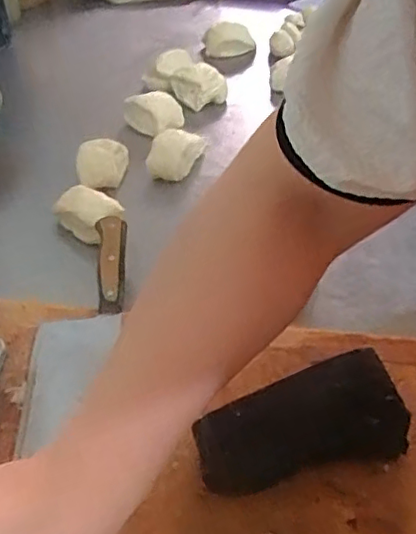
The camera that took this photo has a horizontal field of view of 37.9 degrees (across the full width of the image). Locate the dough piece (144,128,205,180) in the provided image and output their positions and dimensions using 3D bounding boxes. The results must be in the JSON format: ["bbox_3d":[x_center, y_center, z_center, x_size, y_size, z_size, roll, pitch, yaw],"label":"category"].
[{"bbox_3d":[-0.041,-0.141,0.760,0.048,0.043,0.075,21,51,17],"label":"dough piece"}]

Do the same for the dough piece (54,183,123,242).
[{"bbox_3d":[-0.132,-0.061,0.684,0.076,0.047,0.055,31,53,26],"label":"dough piece"}]

